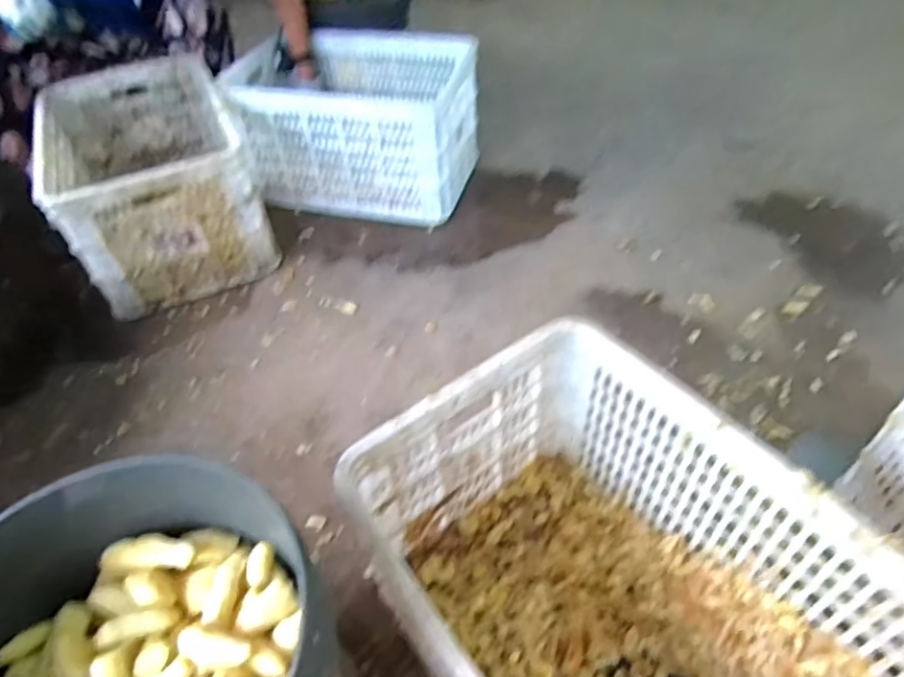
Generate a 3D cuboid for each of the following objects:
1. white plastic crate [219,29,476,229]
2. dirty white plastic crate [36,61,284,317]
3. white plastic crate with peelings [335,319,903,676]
[{"bbox_3d":[-0.229,-0.516,1.421,0.540,0.280,0.364,7,47,11],"label":"white plastic crate"},{"bbox_3d":[-0.642,-0.358,1.290,0.359,0.271,0.563,-22,48,-15],"label":"dirty white plastic crate"},{"bbox_3d":[0.167,0.282,0.605,0.351,0.277,0.500,-30,51,-22],"label":"white plastic crate with peelings"}]

